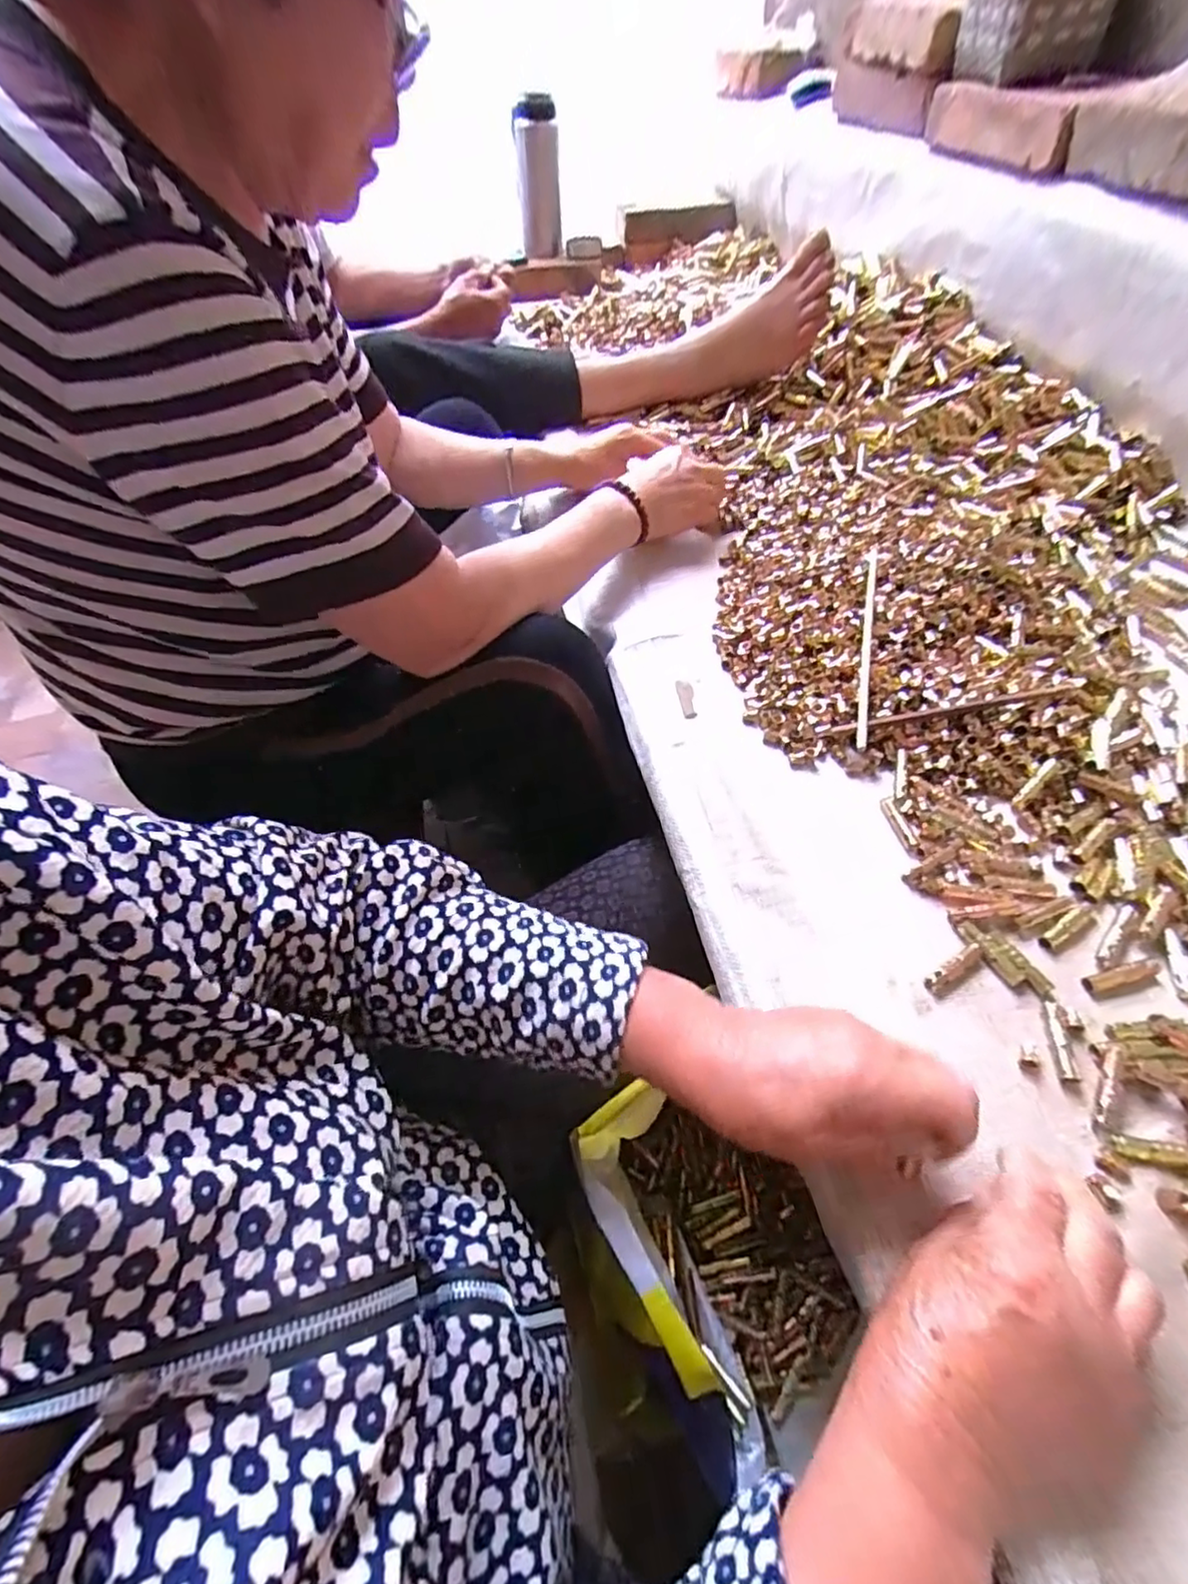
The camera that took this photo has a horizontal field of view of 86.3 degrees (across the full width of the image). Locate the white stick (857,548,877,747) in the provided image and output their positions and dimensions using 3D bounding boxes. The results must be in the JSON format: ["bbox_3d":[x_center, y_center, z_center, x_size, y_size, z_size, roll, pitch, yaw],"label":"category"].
[{"bbox_3d":[0.226,-0.131,0.522,0.009,0.005,0.244,10,54,13],"label":"white stick"}]

